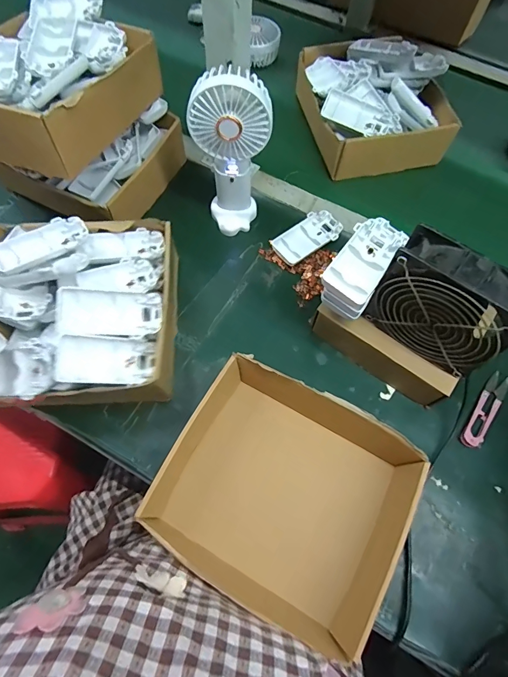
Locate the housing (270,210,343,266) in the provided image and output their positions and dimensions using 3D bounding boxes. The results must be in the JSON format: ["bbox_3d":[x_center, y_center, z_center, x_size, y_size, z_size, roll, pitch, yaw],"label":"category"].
[{"bbox_3d":[0.073,-0.136,0.517,0.099,0.017,0.047,-36,73,-17],"label":"housing"}]

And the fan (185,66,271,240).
[{"bbox_3d":[-0.028,-0.205,0.449,0.086,0.188,0.050,8,66,0],"label":"fan"}]

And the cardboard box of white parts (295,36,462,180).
[{"bbox_3d":[0.181,-0.365,0.585,0.189,0.081,0.207,-12,68,-8],"label":"cardboard box of white parts"}]

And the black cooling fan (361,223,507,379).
[{"bbox_3d":[0.178,-0.031,0.362,0.118,0.114,0.044,37,71,13],"label":"black cooling fan"}]

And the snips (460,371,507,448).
[{"bbox_3d":[0.265,0.081,0.434,0.023,0.010,0.104,36,69,11],"label":"snips"}]

